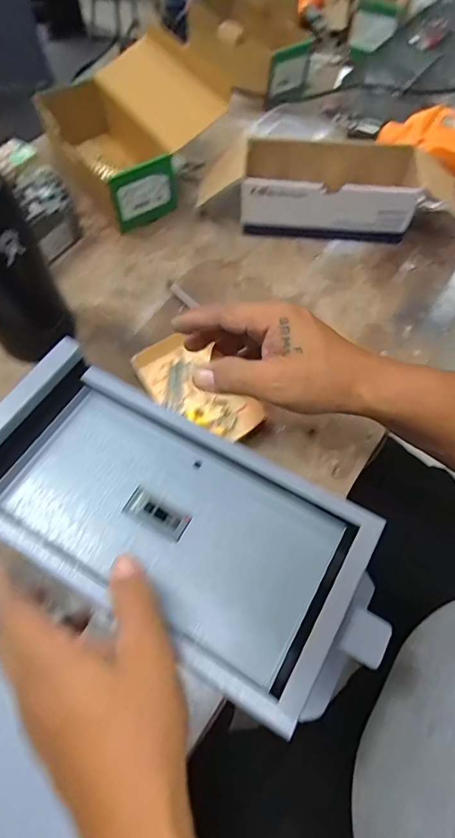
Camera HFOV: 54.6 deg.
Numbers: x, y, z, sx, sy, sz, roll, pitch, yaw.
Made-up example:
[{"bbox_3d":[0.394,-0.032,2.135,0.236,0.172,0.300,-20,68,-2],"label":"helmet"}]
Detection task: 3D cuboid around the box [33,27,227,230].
[{"bbox_3d":[-0.135,-0.416,0.630,0.199,0.135,0.236,-38,67,-15],"label":"box"}]

